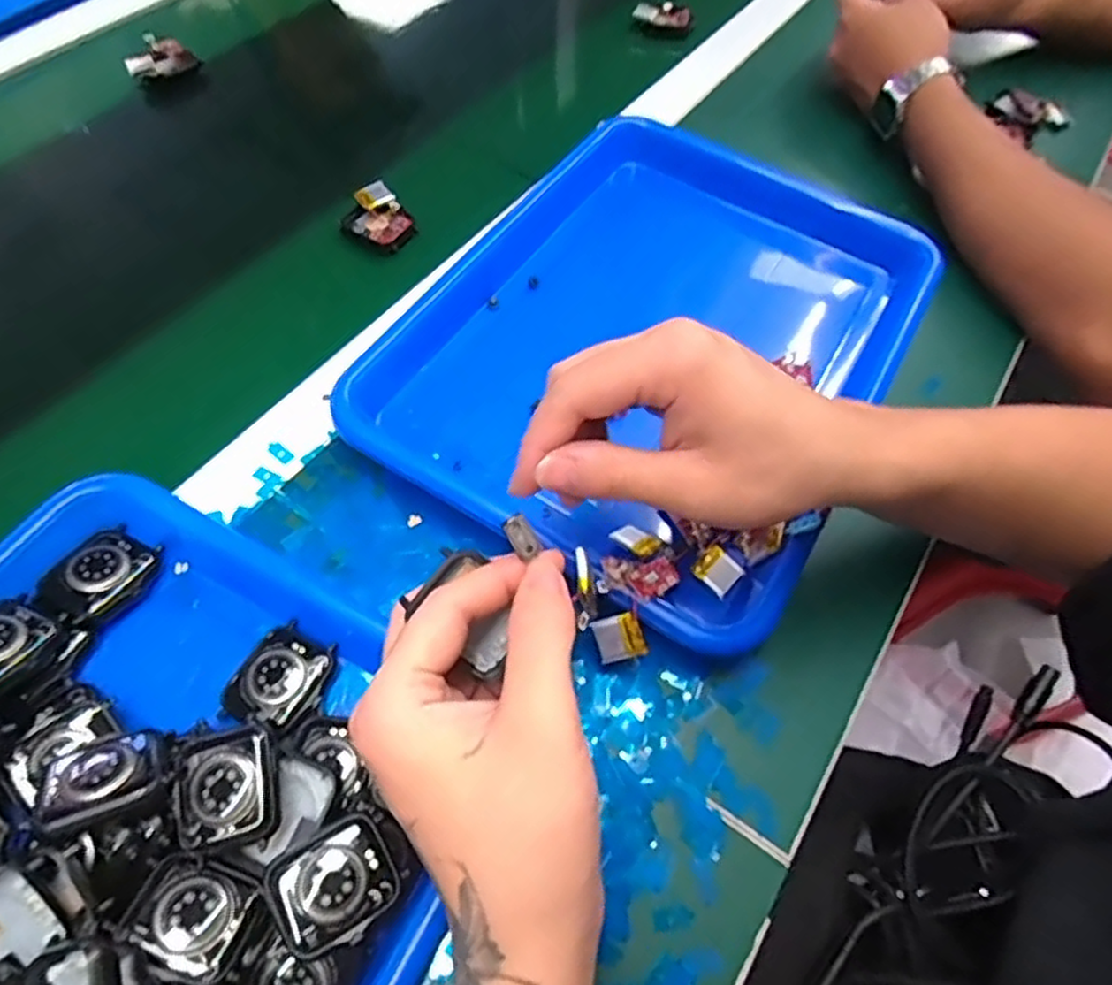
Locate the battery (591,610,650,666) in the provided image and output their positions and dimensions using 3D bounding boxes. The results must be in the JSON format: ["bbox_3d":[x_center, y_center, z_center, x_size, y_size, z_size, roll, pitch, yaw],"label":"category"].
[{"bbox_3d":[0.028,0.066,0.316,0.021,0.004,0.020,-20,84,9],"label":"battery"}]

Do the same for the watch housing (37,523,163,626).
[{"bbox_3d":[-0.208,0.037,0.320,0.035,0.015,0.045,36,65,14],"label":"watch housing"}]

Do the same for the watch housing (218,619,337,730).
[{"bbox_3d":[-0.120,0.081,0.306,0.035,0.008,0.044,25,62,9],"label":"watch housing"}]

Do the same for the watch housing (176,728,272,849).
[{"bbox_3d":[-0.126,0.112,0.265,0.033,0.005,0.038,-8,72,-8],"label":"watch housing"}]

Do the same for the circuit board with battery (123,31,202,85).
[{"bbox_3d":[-0.312,-0.344,0.553,0.052,0.023,0.026,-25,66,-17],"label":"circuit board with battery"}]

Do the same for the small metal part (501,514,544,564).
[{"bbox_3d":[-0.011,0.015,0.235,0.008,0.004,0.016,-34,106,-4],"label":"small metal part"}]

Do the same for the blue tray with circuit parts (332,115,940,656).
[{"bbox_3d":[0.061,-0.090,0.423,0.256,0.066,0.328,32,64,13],"label":"blue tray with circuit parts"}]

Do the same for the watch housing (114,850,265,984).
[{"bbox_3d":[-0.129,0.149,0.249,0.041,0.012,0.032,21,56,10],"label":"watch housing"}]

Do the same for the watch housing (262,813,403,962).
[{"bbox_3d":[-0.080,0.142,0.254,0.041,0.008,0.037,-31,68,-19],"label":"watch housing"}]

